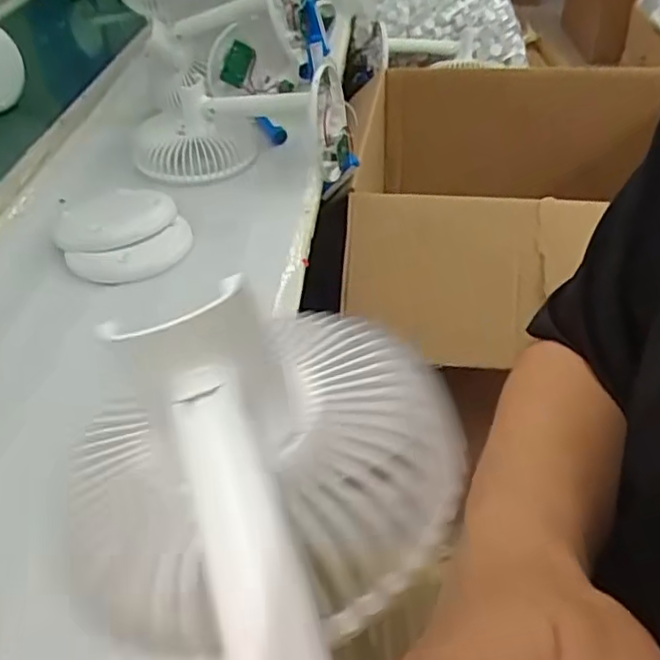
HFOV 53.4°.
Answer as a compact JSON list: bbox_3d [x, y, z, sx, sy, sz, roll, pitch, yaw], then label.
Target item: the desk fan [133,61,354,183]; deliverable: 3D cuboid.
[{"bbox_3d":[-0.090,-0.210,0.661,0.224,0.097,0.106,2,41,6],"label":"desk fan"}]

